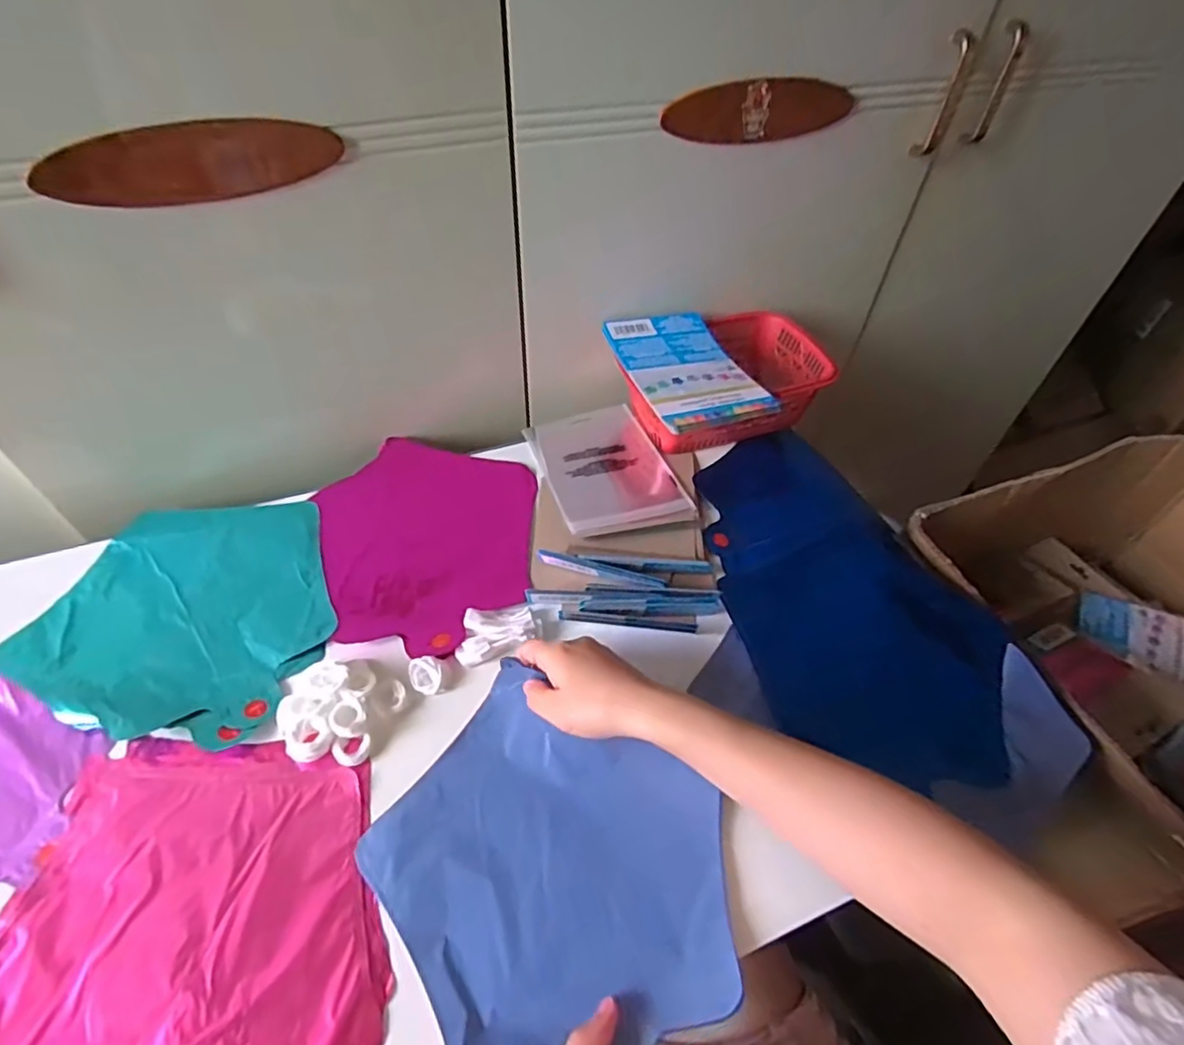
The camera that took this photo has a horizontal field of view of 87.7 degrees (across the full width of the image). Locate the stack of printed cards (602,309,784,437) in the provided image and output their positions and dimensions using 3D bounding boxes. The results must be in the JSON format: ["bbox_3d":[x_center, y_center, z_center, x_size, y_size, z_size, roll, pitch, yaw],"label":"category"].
[{"bbox_3d":[0.093,-0.157,0.613,0.116,0.022,0.185,-13,51,-14],"label":"stack of printed cards"}]

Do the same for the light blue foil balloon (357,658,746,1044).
[{"bbox_3d":[-0.020,0.224,0.392,0.224,0.013,0.199,33,56,23],"label":"light blue foil balloon"}]

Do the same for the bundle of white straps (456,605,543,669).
[{"bbox_3d":[-0.074,0.089,0.495,0.067,0.012,0.046,-7,51,-8],"label":"bundle of white straps"}]

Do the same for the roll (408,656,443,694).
[{"bbox_3d":[-0.126,0.116,0.469,0.023,0.008,0.029,-15,52,-15],"label":"roll"}]

